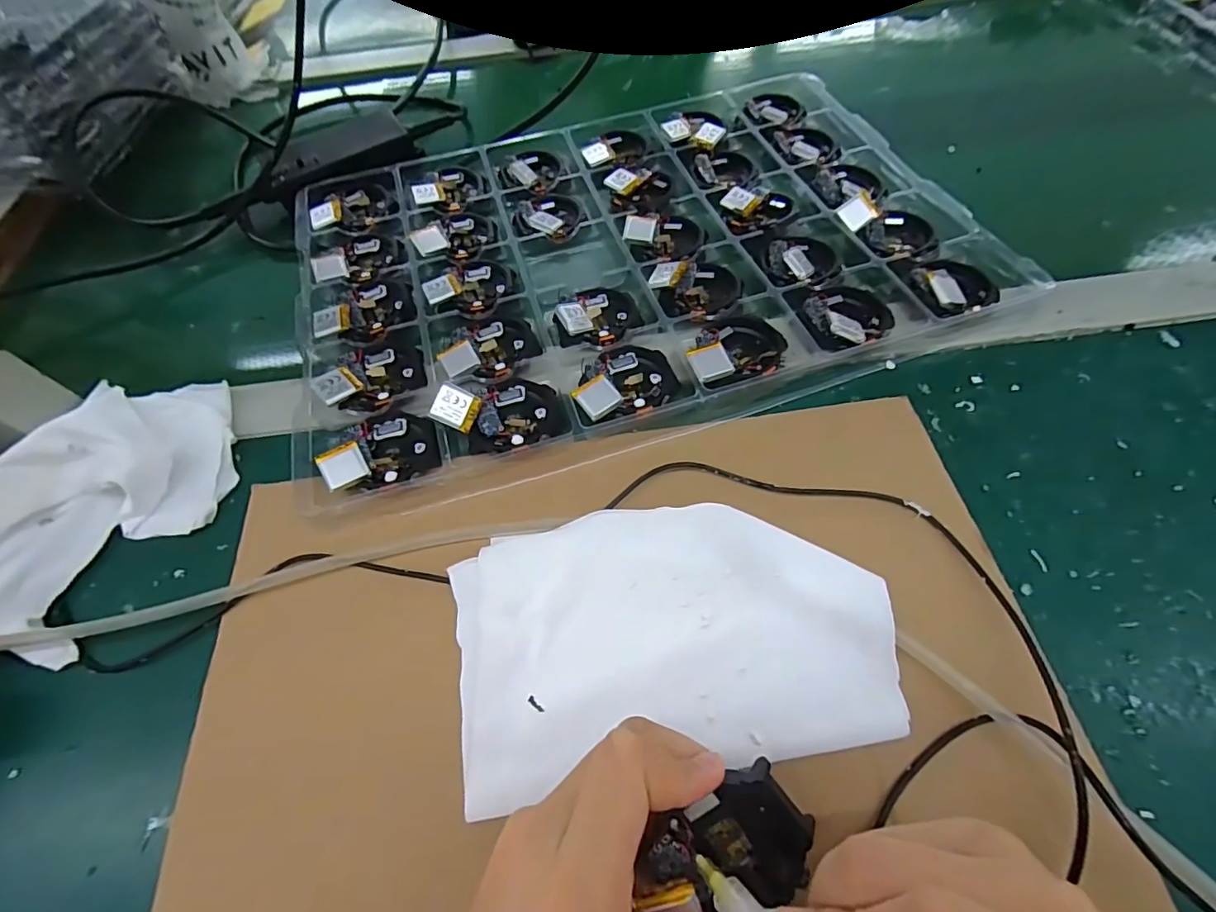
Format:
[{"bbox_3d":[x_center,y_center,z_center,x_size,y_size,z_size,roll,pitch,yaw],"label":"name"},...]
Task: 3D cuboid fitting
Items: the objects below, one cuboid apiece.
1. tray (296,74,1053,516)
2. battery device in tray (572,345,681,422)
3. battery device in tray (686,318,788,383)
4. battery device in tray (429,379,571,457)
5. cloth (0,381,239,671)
[{"bbox_3d":[0.013,-0.152,0.360,0.436,0.024,0.304,-15,61,-4],"label":"tray"},{"bbox_3d":[0.010,-0.045,0.301,0.058,0.013,0.050,-12,60,-2],"label":"battery device in tray"},{"bbox_3d":[0.077,-0.064,0.306,0.060,0.012,0.046,-10,60,-1],"label":"battery device in tray"},{"bbox_3d":[-0.058,-0.025,0.287,0.064,0.022,0.046,-28,62,-11],"label":"battery device in tray"},{"bbox_3d":[-0.267,0.017,0.276,0.095,0.036,0.144,26,66,18],"label":"cloth"}]

